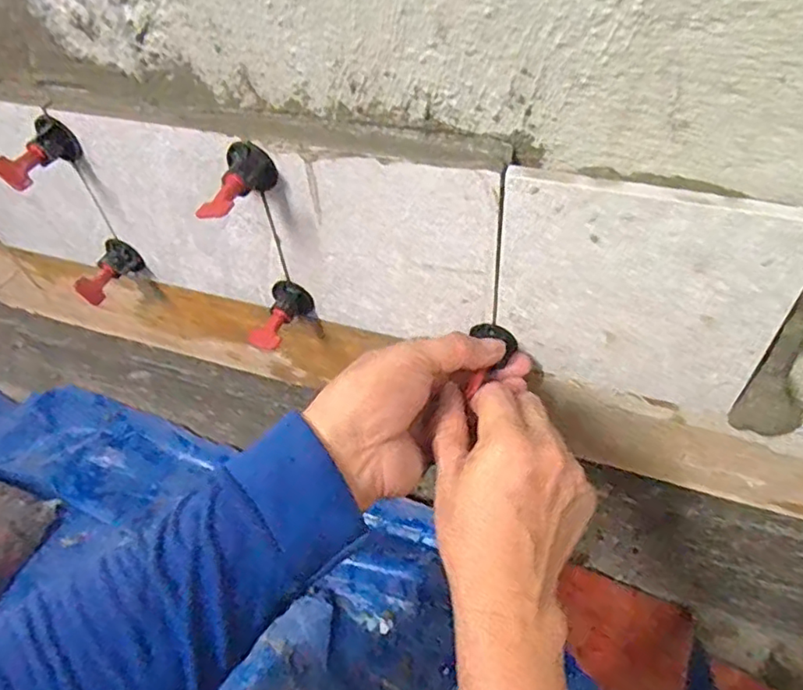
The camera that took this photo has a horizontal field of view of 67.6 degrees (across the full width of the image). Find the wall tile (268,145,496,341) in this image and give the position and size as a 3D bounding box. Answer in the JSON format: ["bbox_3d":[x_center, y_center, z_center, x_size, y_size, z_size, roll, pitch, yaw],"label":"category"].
[{"bbox_3d":[-0.013,-0.057,0.380,0.146,0.138,0.006,13,53,16],"label":"wall tile"}]

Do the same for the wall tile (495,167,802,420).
[{"bbox_3d":[0.129,-0.024,0.338,0.146,0.149,0.010,13,53,15],"label":"wall tile"}]

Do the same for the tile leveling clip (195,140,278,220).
[{"bbox_3d":[-0.094,-0.091,0.347,0.029,0.029,0.050,6,52,10],"label":"tile leveling clip"}]

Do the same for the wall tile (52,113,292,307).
[{"bbox_3d":[-0.151,-0.085,0.417,0.138,0.139,0.006,13,53,15],"label":"wall tile"}]

